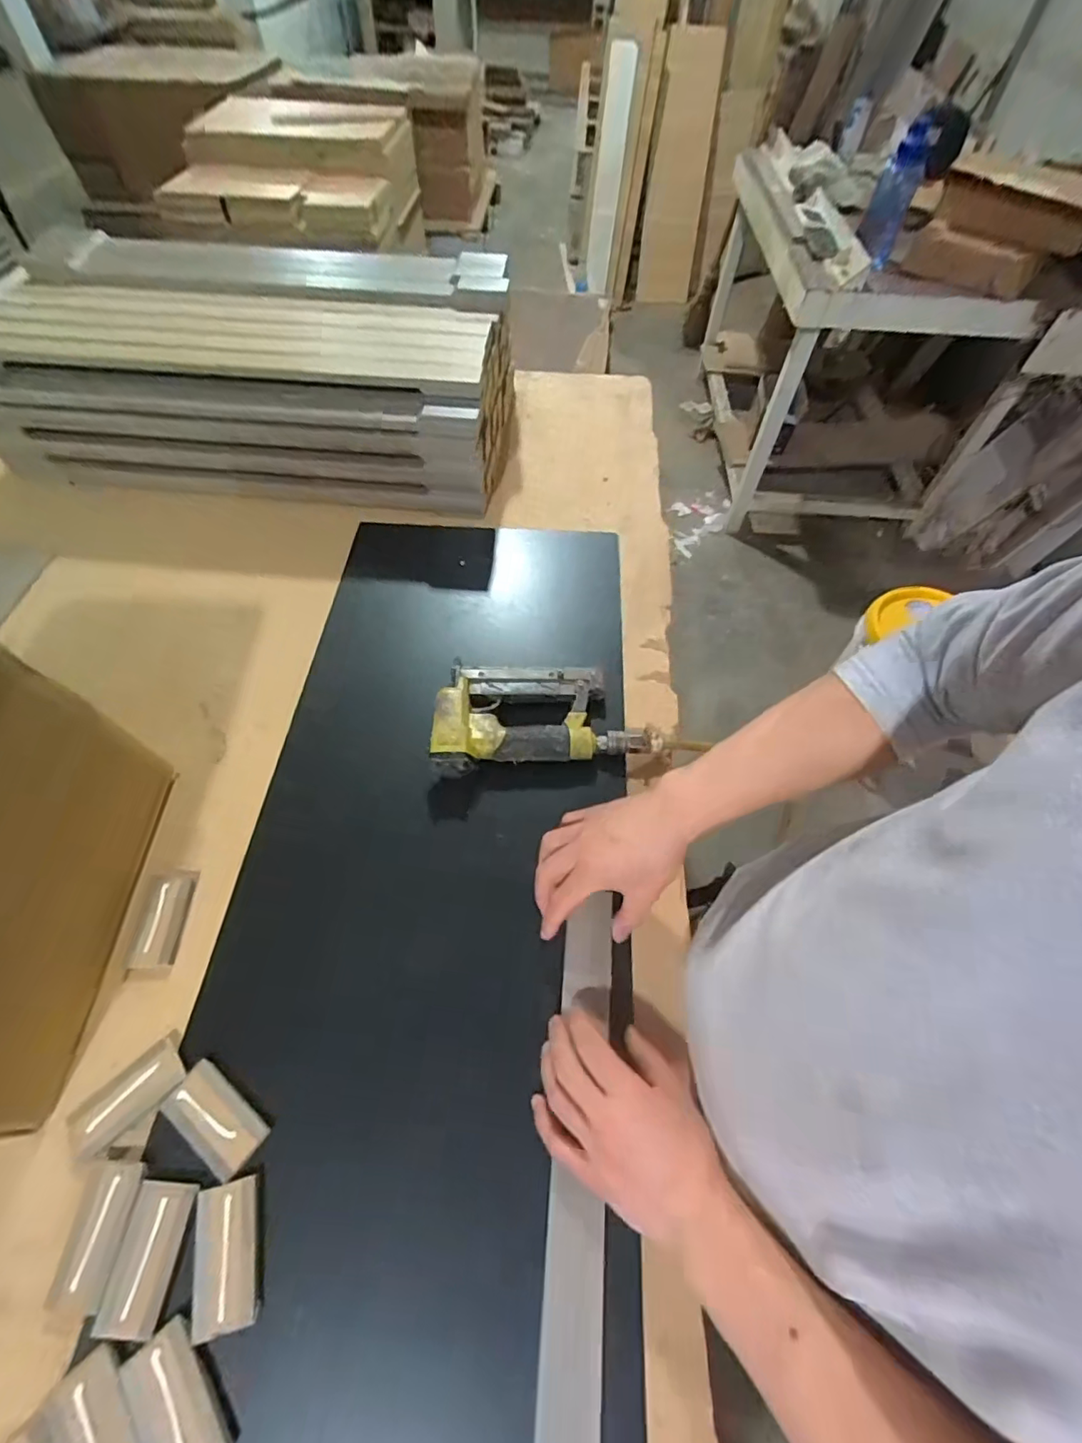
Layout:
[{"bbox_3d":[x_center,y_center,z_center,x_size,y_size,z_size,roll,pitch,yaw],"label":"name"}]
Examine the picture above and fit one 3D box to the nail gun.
[{"bbox_3d":[-0.002,-0.008,0.606,0.234,0.041,0.135,-6,59,-4],"label":"nail gun"}]

